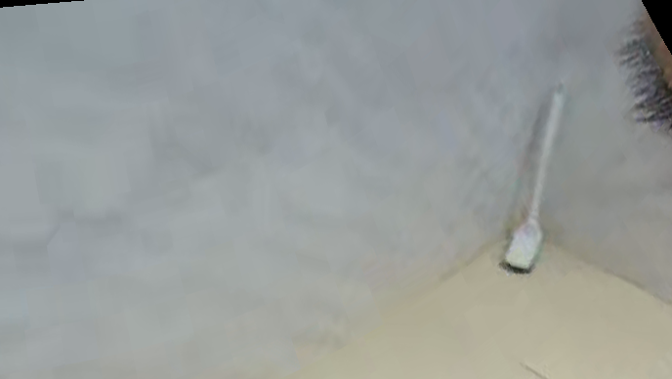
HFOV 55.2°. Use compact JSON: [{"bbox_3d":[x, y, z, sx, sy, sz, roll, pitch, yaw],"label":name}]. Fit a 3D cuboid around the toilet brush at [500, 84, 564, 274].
[{"bbox_3d":[0.400,-0.015,1.250,0.053,0.370,0.082,15,0,30],"label":"toilet brush"}]

